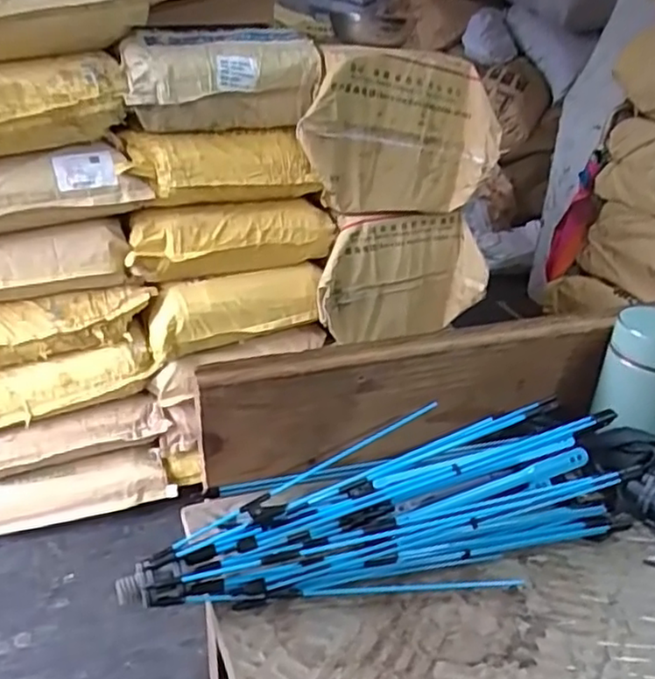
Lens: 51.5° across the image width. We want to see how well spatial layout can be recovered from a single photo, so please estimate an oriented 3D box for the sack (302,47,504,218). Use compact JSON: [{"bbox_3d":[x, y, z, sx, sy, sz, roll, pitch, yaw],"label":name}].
[{"bbox_3d":[0.152,-0.422,1.404,0.419,0.318,0.103,-5,29,-15],"label":"sack"}]

